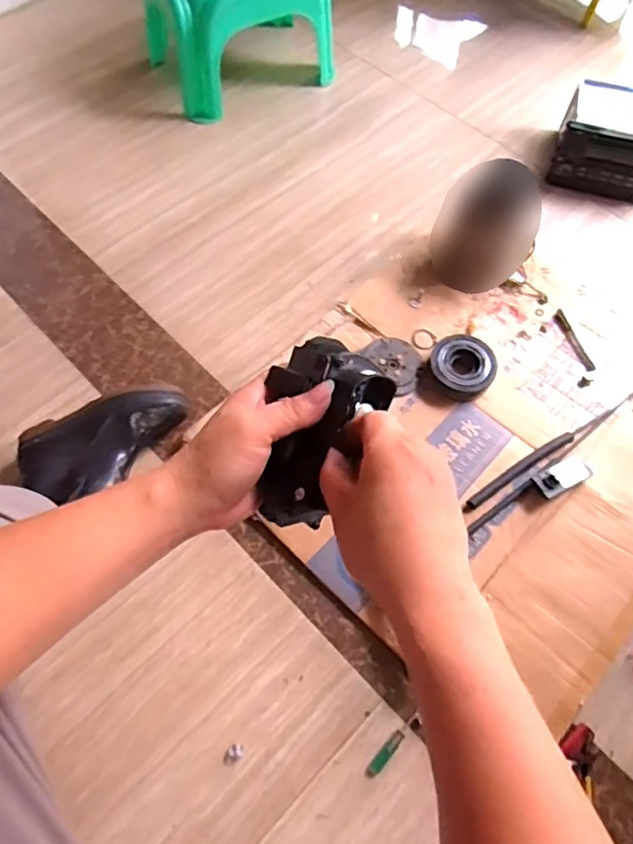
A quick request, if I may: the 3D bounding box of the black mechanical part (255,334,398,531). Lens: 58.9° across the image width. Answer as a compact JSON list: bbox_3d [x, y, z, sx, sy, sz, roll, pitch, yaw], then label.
[{"bbox_3d":[-0.003,0.008,0.380,0.081,0.045,0.127,21,91,7],"label":"black mechanical part"}]

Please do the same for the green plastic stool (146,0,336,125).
[{"bbox_3d":[-0.162,-0.842,1.164,0.345,0.216,0.266,-25,66,-13],"label":"green plastic stool"}]

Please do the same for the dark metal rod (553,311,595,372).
[{"bbox_3d":[0.430,-0.136,0.934,0.019,0.006,0.120,-16,65,-10],"label":"dark metal rod"}]

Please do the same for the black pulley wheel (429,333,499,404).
[{"bbox_3d":[0.233,-0.089,0.898,0.101,0.041,0.095,0,63,-1],"label":"black pulley wheel"}]

